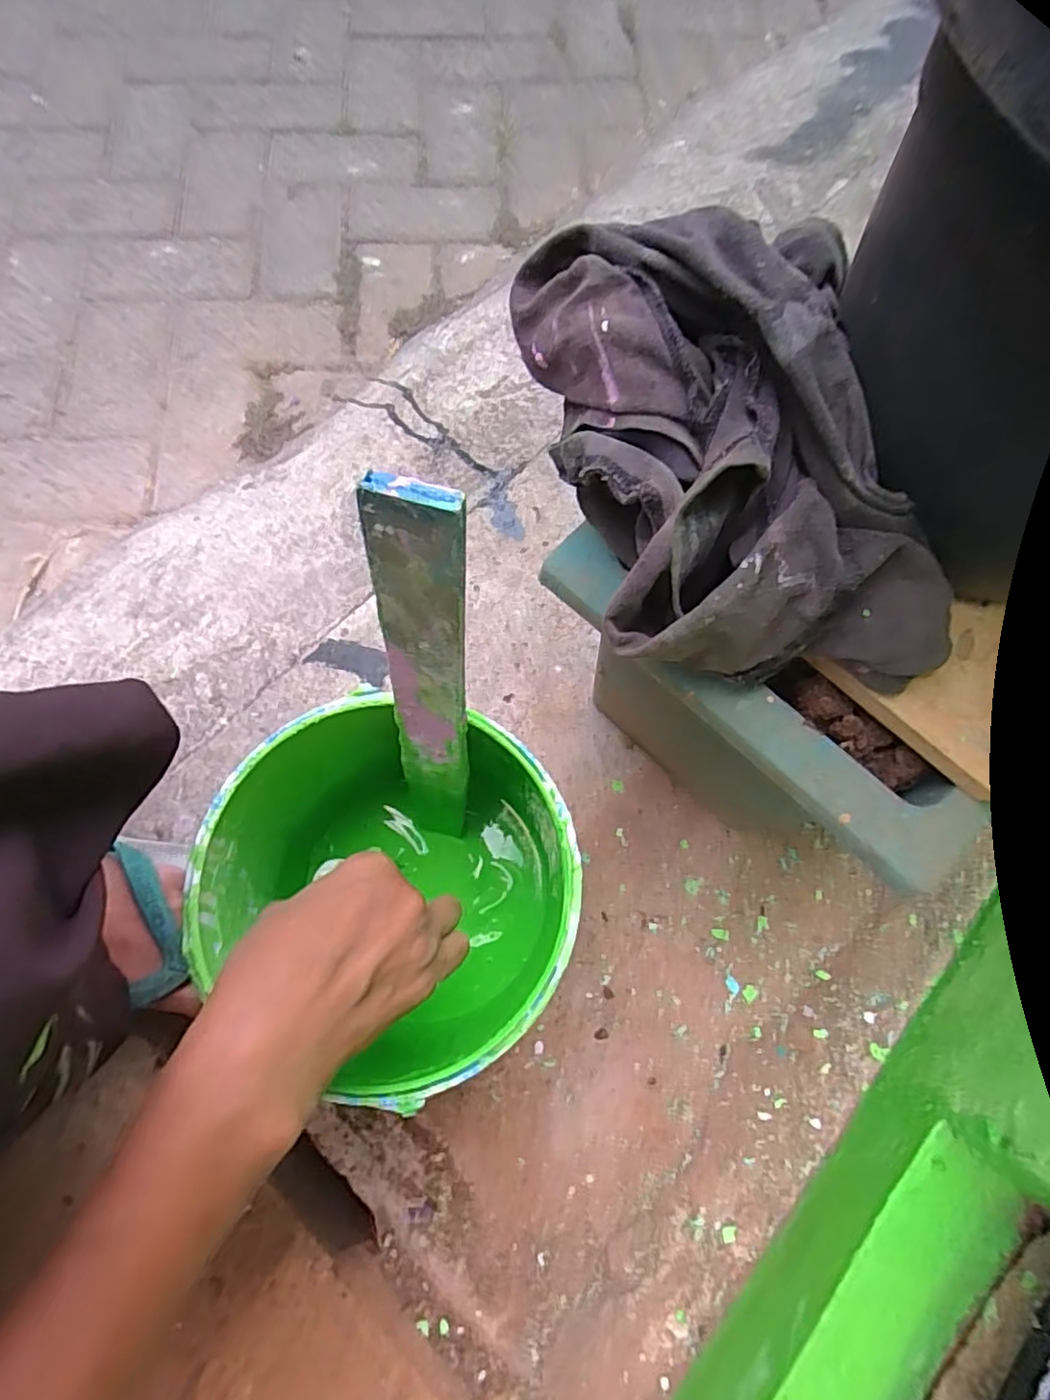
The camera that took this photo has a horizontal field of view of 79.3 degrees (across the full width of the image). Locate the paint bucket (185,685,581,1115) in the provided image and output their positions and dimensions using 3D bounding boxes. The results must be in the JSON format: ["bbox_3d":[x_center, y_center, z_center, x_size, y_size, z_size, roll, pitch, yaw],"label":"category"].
[{"bbox_3d":[-0.063,0.122,0.388,0.185,0.215,0.175,-1,66,3],"label":"paint bucket"}]

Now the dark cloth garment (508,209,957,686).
[{"bbox_3d":[0.081,-0.105,0.259,0.126,0.090,0.212,-15,73,-6],"label":"dark cloth garment"}]

